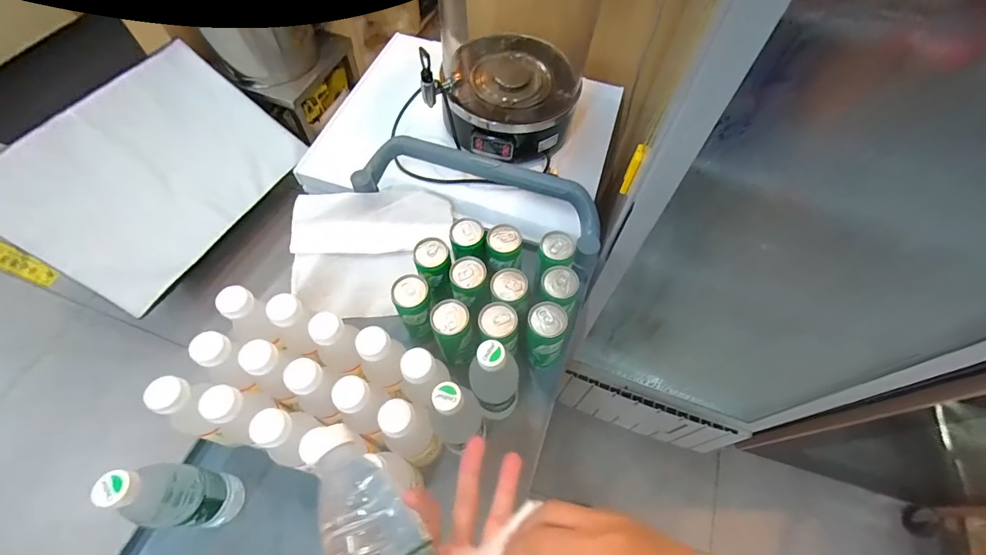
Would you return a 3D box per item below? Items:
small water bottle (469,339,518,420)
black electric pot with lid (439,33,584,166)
[{"bbox_3d":[0.004,0.145,0.567,0.060,0.217,0.054,-23,65,-14],"label":"small water bottle"},{"bbox_3d":[0.028,-0.367,0.878,0.249,0.155,0.257,1,61,-2],"label":"black electric pot with lid"}]

